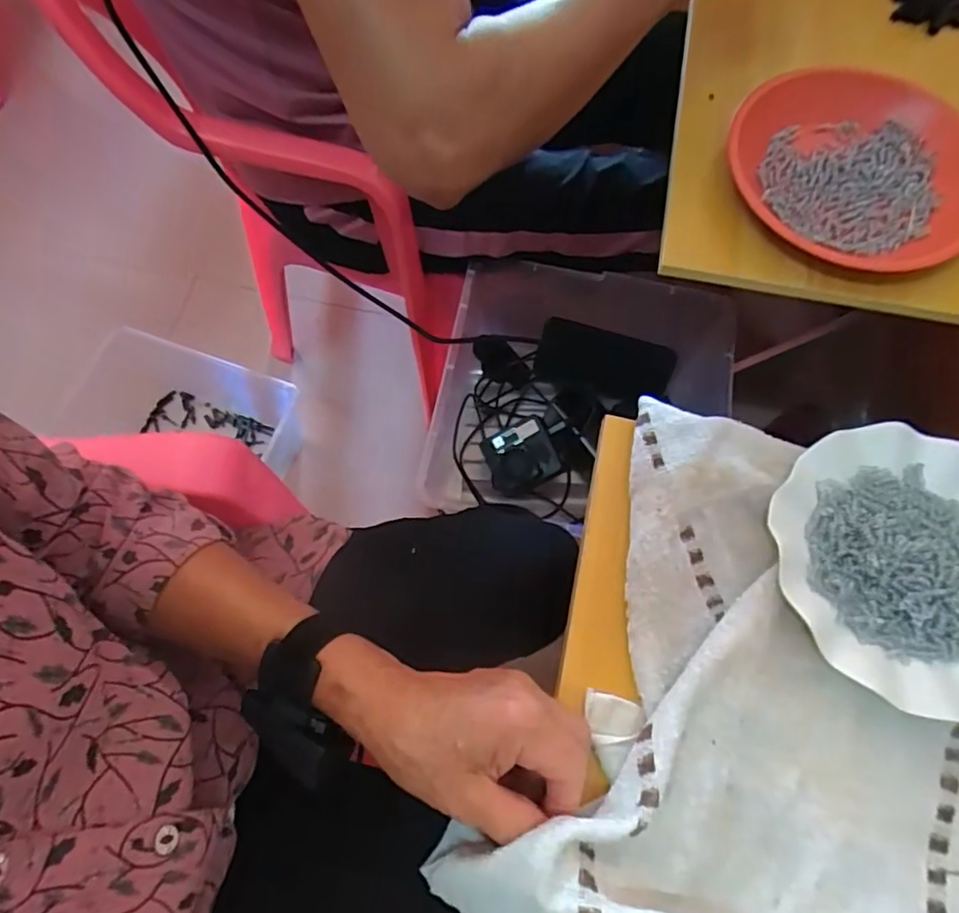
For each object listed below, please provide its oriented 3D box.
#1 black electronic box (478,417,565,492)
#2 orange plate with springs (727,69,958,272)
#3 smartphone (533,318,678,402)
[{"bbox_3d":[0.049,0.001,0.679,0.080,0.030,0.073,-22,71,10],"label":"black electronic box"},{"bbox_3d":[0.290,-0.216,0.451,0.175,0.036,0.168,0,69,1],"label":"orange plate with springs"},{"bbox_3d":[0.156,-0.115,0.738,0.167,0.080,0.010,14,29,2],"label":"smartphone"}]

